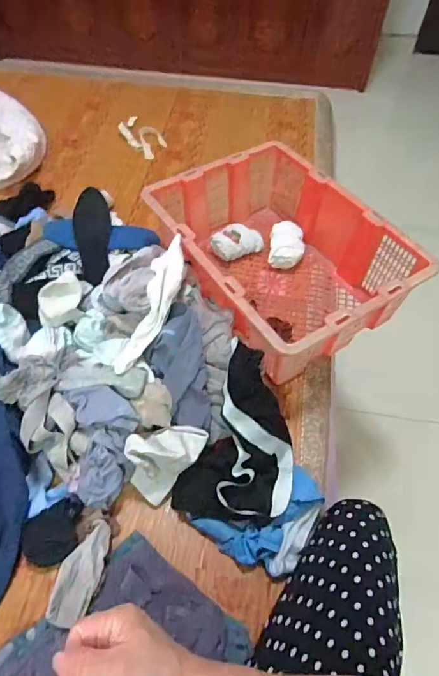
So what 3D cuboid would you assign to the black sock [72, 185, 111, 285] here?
[{"bbox_3d":[-0.260,-0.206,0.902,0.070,0.031,0.210,-4,77,-9],"label":"black sock"}]

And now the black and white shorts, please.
[{"bbox_3d":[0.050,0.143,0.674,0.162,0.128,0.268,19,57,12],"label":"black and white shorts"}]

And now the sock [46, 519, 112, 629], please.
[{"bbox_3d":[-0.178,0.303,0.575,0.048,0.027,0.126,12,56,8],"label":"sock"}]

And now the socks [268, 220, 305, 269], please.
[{"bbox_3d":[0.149,-0.205,0.970,0.077,0.051,0.114,7,55,4],"label":"socks"}]

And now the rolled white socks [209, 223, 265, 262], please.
[{"bbox_3d":[0.038,-0.212,0.967,0.106,0.042,0.070,-26,59,-18],"label":"rolled white socks"}]

